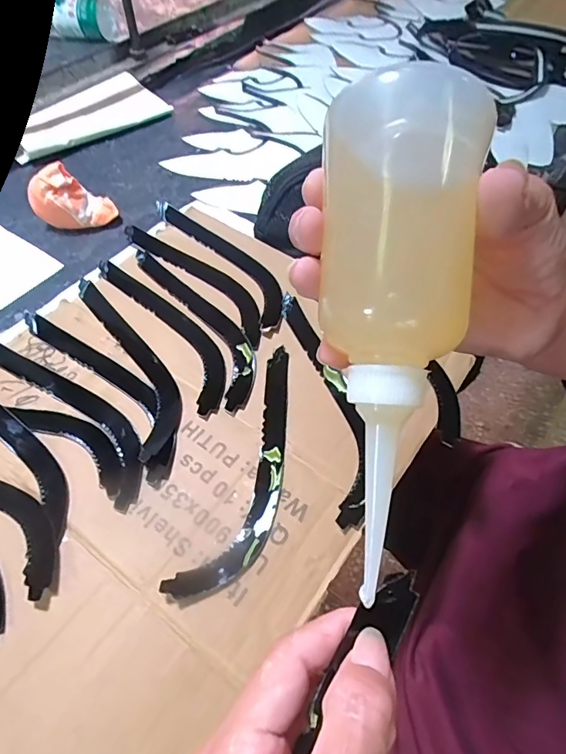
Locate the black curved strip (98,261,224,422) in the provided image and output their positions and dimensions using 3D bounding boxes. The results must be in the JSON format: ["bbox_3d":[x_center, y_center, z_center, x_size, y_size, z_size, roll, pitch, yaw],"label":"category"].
[{"bbox_3d":[-0.108,-0.049,0.424,0.048,0.005,0.207,-33,60,-21],"label":"black curved strip"}]

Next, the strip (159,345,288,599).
[{"bbox_3d":[-0.021,0.063,0.346,0.050,0.010,0.202,13,55,10],"label":"strip"}]

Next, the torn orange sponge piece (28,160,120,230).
[{"bbox_3d":[-0.225,-0.189,0.493,0.080,0.063,0.030,-9,54,-6],"label":"torn orange sponge piece"}]

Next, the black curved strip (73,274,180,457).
[{"bbox_3d":[-0.133,-0.022,0.405,0.045,0.004,0.208,-23,57,-16],"label":"black curved strip"}]

